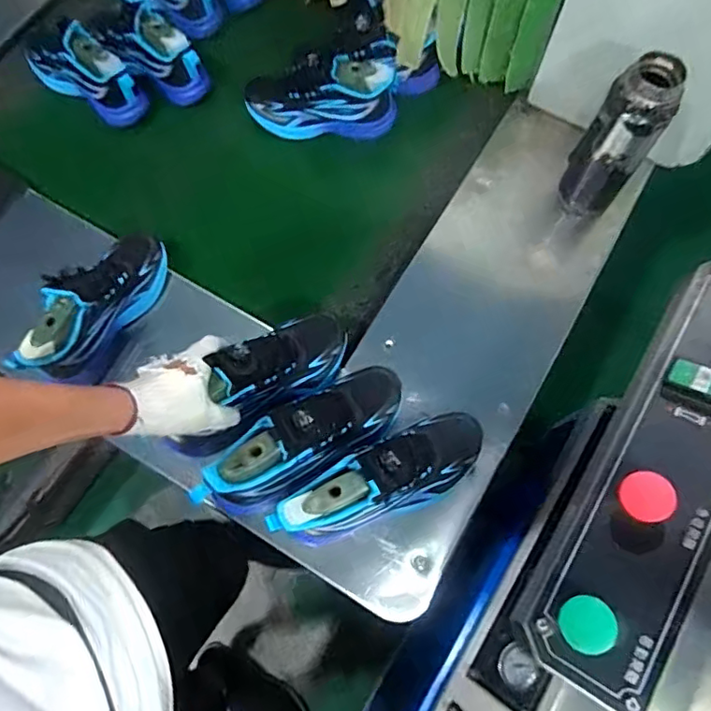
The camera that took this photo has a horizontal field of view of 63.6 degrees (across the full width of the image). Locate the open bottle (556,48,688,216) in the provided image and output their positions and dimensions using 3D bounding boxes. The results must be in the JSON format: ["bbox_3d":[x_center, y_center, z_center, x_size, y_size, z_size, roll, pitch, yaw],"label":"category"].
[{"bbox_3d":[0.342,-0.277,0.761,0.081,0.230,0.083,0,73,-1],"label":"open bottle"}]

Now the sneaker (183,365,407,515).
[{"bbox_3d":[-0.060,0.091,0.669,0.269,0.134,0.098,-32,76,-10],"label":"sneaker"}]

